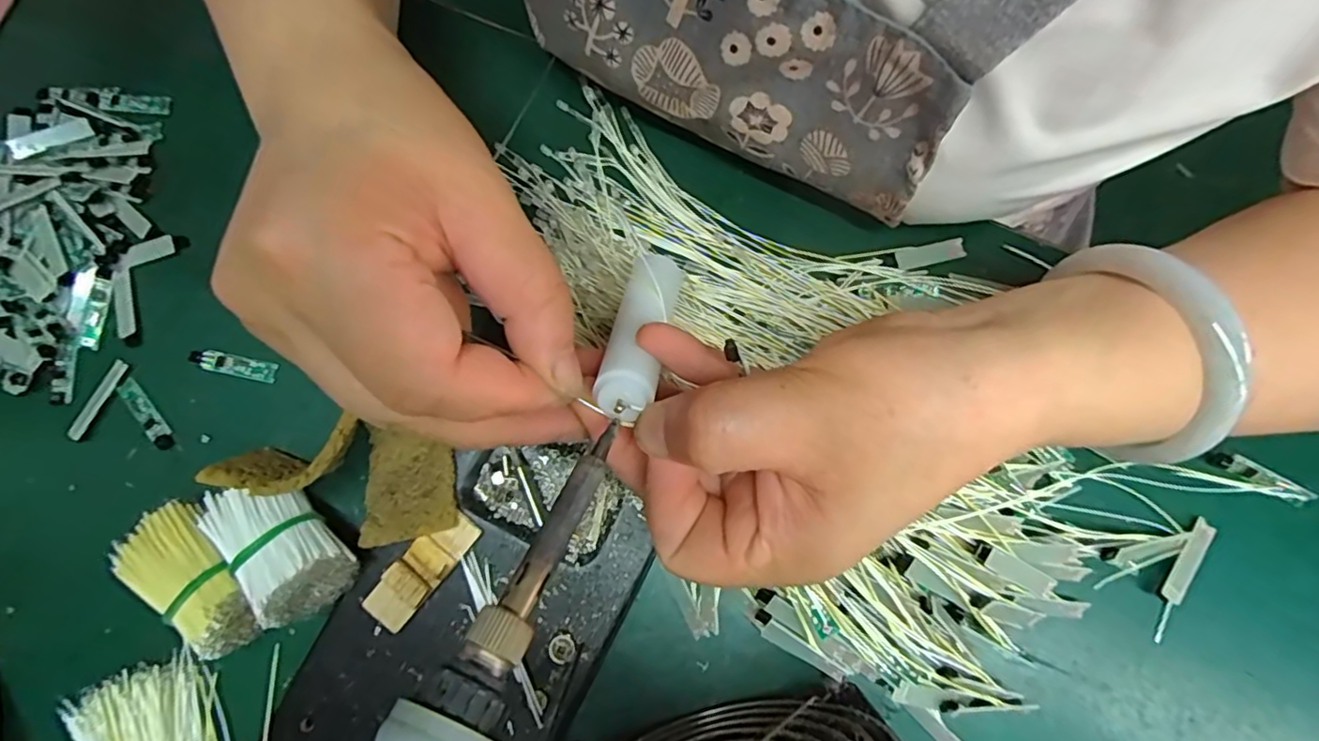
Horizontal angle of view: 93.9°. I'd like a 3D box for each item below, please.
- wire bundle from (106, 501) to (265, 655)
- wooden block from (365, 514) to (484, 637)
[{"bbox_3d":[-0.177,0.080,0.240,0.055,0.031,0.031,44,84,9],"label":"wire bundle"},{"bbox_3d":[-0.092,0.077,0.240,0.018,0.007,0.050,39,84,8],"label":"wooden block"}]

